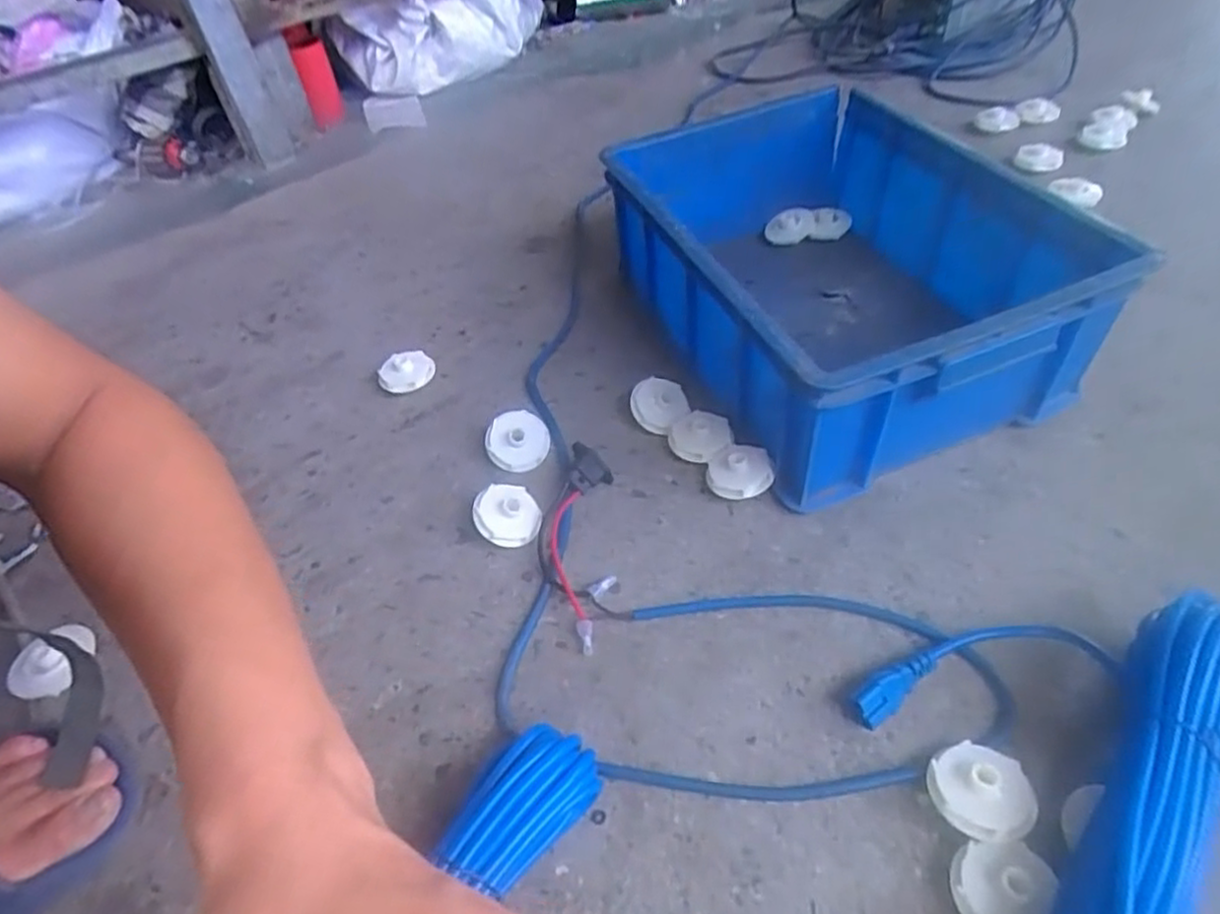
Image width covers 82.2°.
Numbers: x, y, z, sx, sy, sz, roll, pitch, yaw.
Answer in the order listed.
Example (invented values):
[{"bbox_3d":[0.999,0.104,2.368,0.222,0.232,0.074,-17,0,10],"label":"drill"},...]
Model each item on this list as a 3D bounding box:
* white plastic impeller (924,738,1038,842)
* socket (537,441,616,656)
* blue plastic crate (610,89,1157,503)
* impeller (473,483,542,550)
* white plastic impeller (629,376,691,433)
[{"bbox_3d":[0.211,0.191,0.398,0.053,0.029,0.051,-3,47,3],"label":"white plastic impeller"},{"bbox_3d":[-0.028,0.064,0.535,0.058,0.032,0.166,-4,47,2],"label":"socket"},{"bbox_3d":[0.206,-0.178,0.659,0.329,0.144,0.425,-15,47,-8],"label":"blue plastic crate"},{"bbox_3d":[-0.081,0.045,0.555,0.052,0.020,0.052,-4,70,-19],"label":"impeller"},{"bbox_3d":[0.043,-0.047,0.626,0.048,0.017,0.052,-40,70,-5],"label":"white plastic impeller"}]

